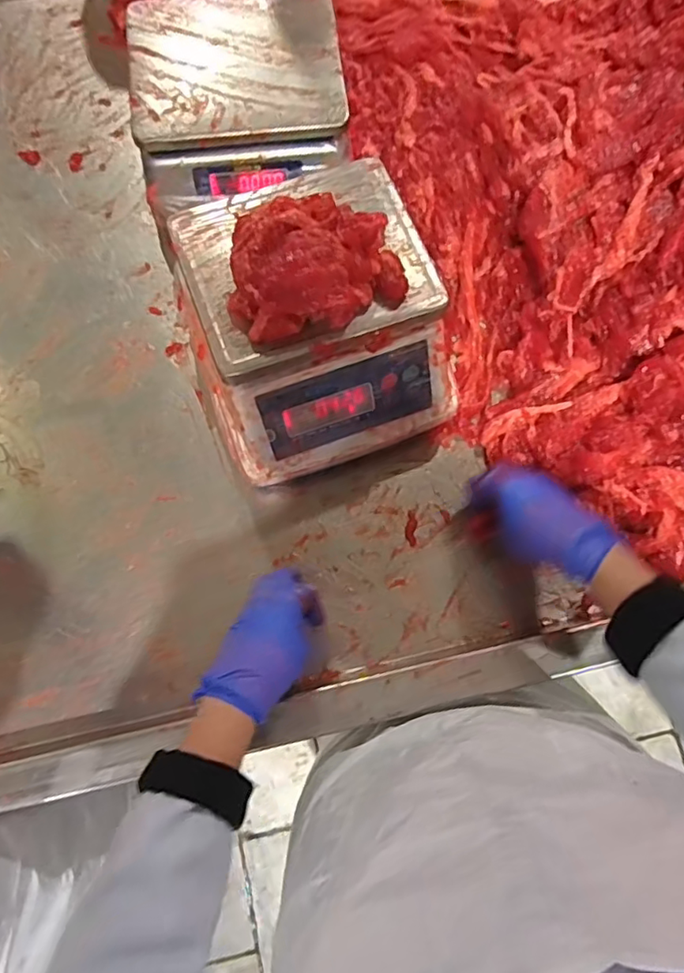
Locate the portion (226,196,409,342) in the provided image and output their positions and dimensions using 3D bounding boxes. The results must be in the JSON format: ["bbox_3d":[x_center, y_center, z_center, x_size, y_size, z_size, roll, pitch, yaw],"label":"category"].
[{"bbox_3d":[-0.024,-0.184,0.468,0.144,0.046,0.099,-16,78,-3],"label":"portion"}]

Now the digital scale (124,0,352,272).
[{"bbox_3d":[-0.112,-0.426,0.639,0.227,0.091,0.224,-6,77,-1],"label":"digital scale"}]

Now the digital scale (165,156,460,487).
[{"bbox_3d":[-0.024,-0.153,0.550,0.233,0.138,0.243,-20,78,-4],"label":"digital scale"}]

